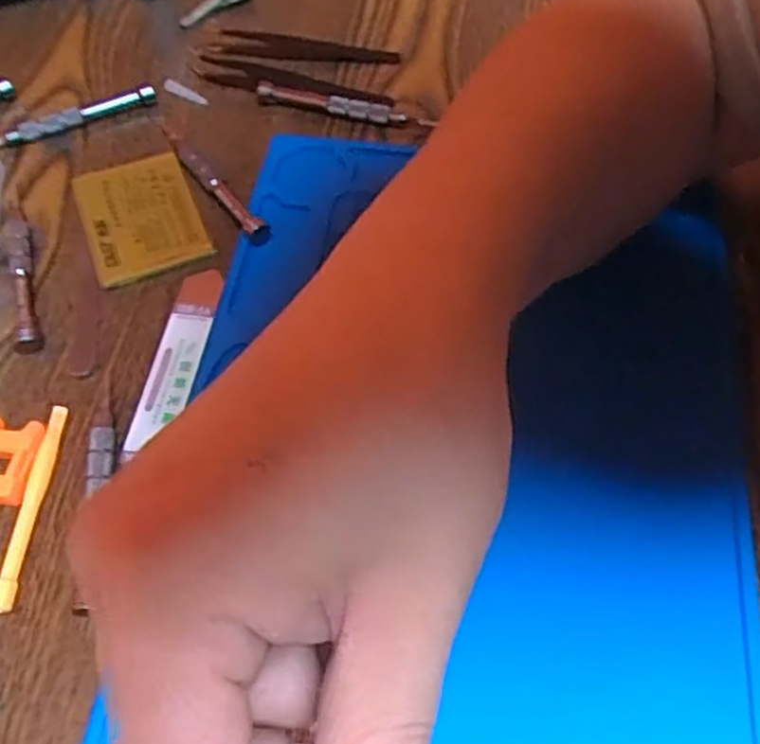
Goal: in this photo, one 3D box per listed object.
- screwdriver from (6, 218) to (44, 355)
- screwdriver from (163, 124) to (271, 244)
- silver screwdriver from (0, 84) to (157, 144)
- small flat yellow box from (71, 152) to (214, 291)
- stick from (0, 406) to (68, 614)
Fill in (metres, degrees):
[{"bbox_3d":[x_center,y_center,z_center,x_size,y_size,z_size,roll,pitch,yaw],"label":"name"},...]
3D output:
[{"bbox_3d":[-0.170,-0.044,0.349,0.014,0.010,0.080,-17,61,-8],"label":"screwdriver"},{"bbox_3d":[-0.086,-0.097,0.375,0.010,0.013,0.096,-35,65,-17],"label":"screwdriver"},{"bbox_3d":[-0.167,-0.137,0.401,0.092,0.014,0.010,-26,63,-13],"label":"silver screwdriver"},{"bbox_3d":[-0.121,-0.079,0.370,0.055,0.005,0.076,-21,62,-10],"label":"small flat yellow box"},{"bbox_3d":[-0.140,0.053,0.295,0.009,0.009,0.084,1,60,2],"label":"stick"}]

